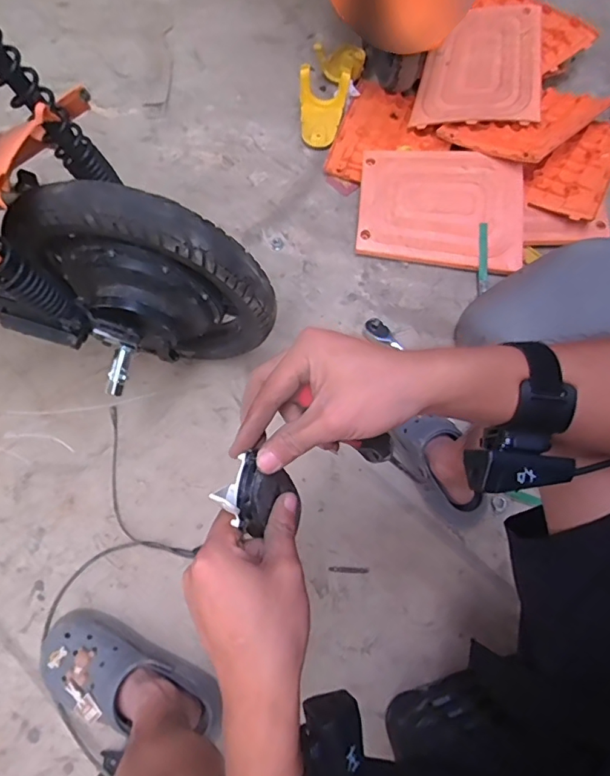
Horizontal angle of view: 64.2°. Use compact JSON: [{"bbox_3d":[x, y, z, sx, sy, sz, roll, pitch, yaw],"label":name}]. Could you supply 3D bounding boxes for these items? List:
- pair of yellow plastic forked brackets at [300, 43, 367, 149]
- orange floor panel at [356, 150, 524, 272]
[{"bbox_3d":[0.056,-0.717,1.151,0.125,0.072,0.318,18,68,7],"label":"pair of yellow plastic forked brackets"},{"bbox_3d":[0.283,-0.374,1.002,0.332,0.020,0.253,5,82,0],"label":"orange floor panel"}]

